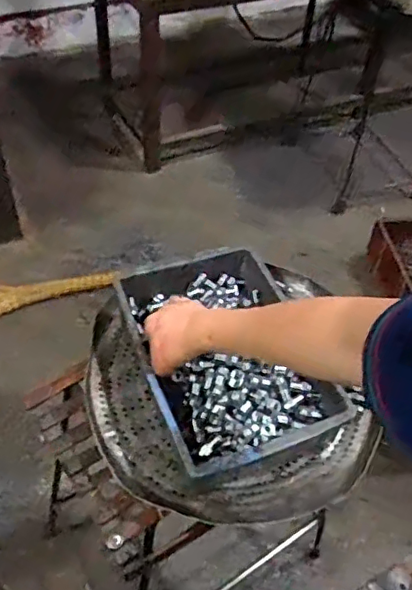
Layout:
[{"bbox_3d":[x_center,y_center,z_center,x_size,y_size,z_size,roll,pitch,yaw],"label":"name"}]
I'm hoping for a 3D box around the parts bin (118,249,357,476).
[{"bbox_3d":[0.027,0.069,0.723,0.214,0.060,0.305,-13,50,-15],"label":"parts bin"}]

